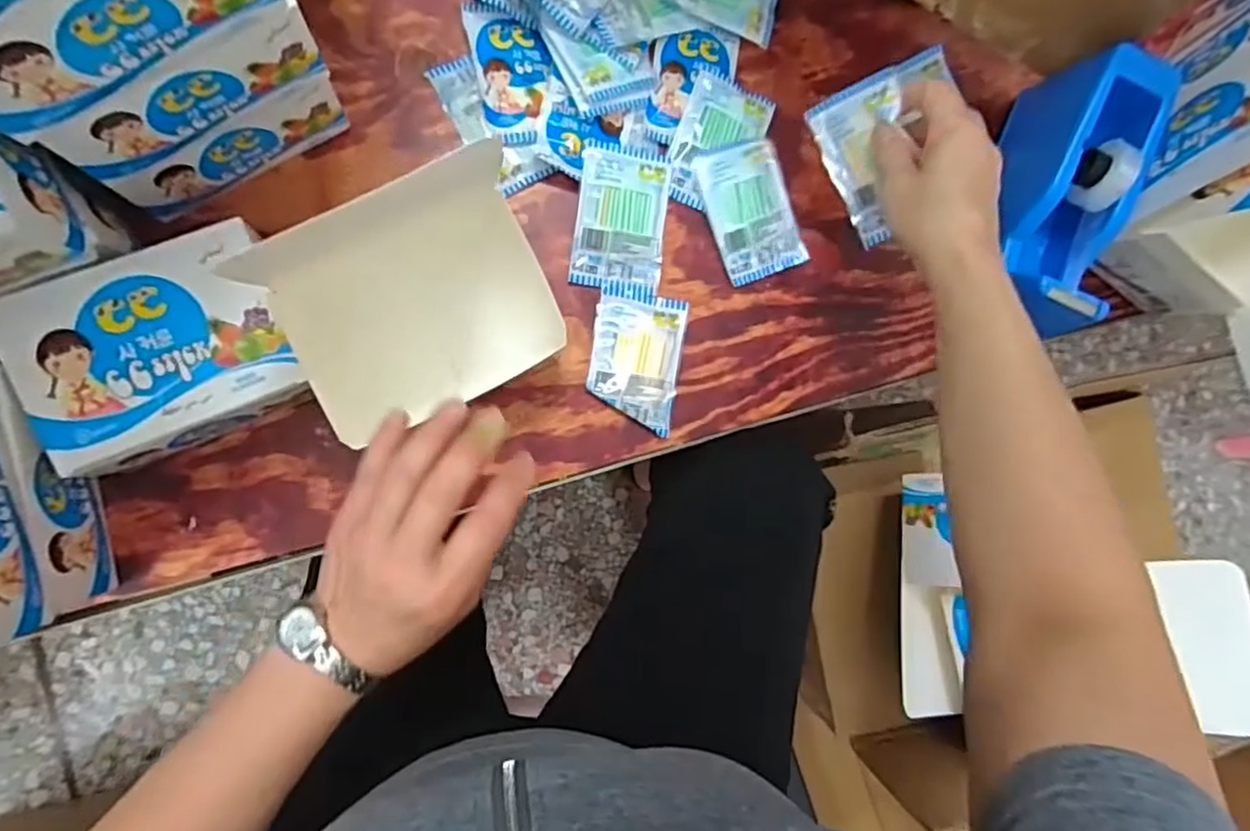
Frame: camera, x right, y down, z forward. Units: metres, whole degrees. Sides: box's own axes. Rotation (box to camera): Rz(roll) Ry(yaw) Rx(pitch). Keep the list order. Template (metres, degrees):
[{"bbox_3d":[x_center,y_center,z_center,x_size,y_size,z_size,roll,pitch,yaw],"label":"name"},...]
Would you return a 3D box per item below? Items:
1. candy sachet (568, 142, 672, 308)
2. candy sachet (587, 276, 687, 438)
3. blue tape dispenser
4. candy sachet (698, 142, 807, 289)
[{"bbox_3d":[-0.001,-0.142,0.504,0.066,0.011,0.106,8,86,-9],"label":"candy sachet"},{"bbox_3d":[0.009,-0.043,0.507,0.066,0.010,0.102,10,86,-9],"label":"candy sachet"},{"bbox_3d":[0.329,-0.164,0.516,0.075,0.078,0.202,22,84,-8],"label":"blue tape dispenser"},{"bbox_3d":[0.096,-0.155,0.526,0.066,0.009,0.098,-18,90,-10],"label":"candy sachet"}]

